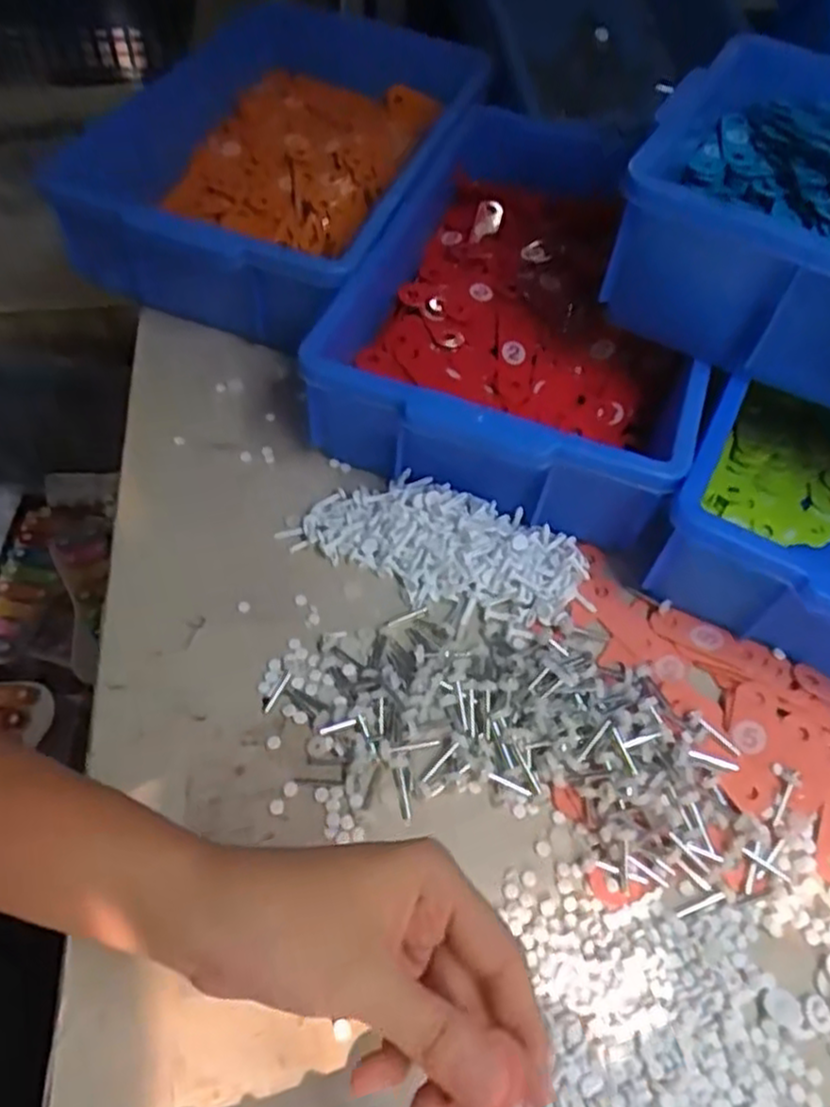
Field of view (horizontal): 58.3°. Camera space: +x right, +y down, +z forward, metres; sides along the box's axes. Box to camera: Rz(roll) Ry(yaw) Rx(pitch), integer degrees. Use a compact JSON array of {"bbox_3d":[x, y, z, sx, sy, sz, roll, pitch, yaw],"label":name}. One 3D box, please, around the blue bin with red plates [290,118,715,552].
[{"bbox_3d":[0.087,-0.175,0.541,0.227,0.096,0.321,18,57,8],"label":"blue bin with red plates"}]

